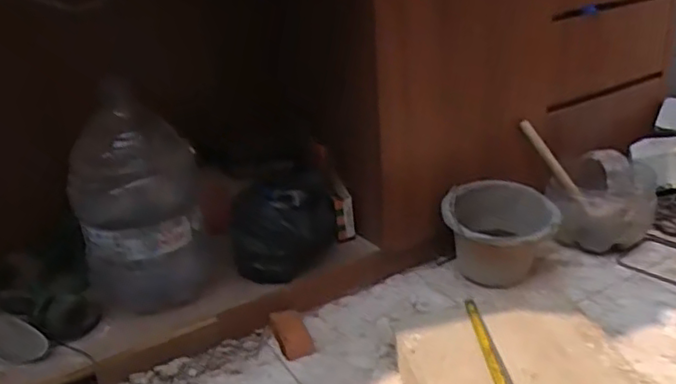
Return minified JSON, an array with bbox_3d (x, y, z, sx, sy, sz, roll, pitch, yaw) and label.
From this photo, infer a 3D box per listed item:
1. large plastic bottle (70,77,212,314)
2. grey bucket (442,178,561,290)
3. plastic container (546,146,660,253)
[{"bbox_3d":[-0.388,0.033,1.268,0.246,0.405,0.204,-12,26,-15],"label":"large plastic bottle"},{"bbox_3d":[0.366,0.096,1.465,0.245,0.181,0.221,-1,25,8],"label":"grey bucket"},{"bbox_3d":[0.648,0.012,1.574,0.184,0.220,0.185,-19,28,-28],"label":"plastic container"}]

